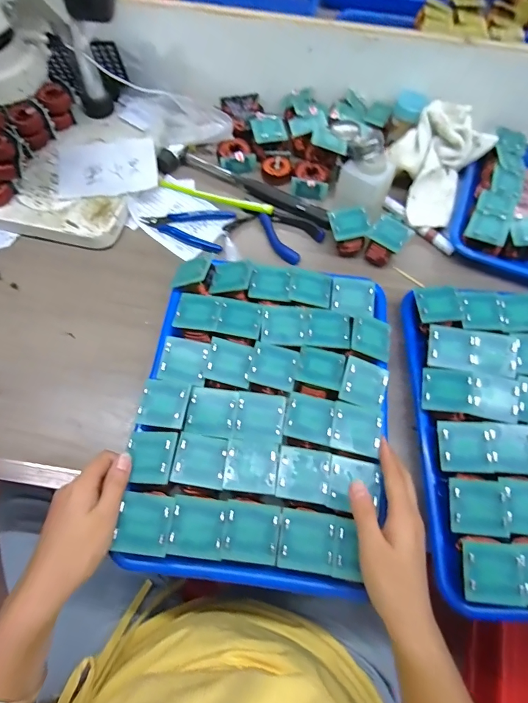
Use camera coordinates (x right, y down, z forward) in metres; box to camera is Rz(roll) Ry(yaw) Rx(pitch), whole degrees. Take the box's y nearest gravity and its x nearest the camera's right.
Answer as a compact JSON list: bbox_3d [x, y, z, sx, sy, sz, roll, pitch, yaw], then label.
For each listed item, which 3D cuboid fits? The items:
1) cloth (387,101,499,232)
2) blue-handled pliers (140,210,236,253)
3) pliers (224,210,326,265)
[{"bbox_3d":[0.234,-0.259,0.524,0.111,0.032,0.180,35,82,-12],"label":"cloth"},{"bbox_3d":[-0.102,-0.171,0.515,0.111,0.014,0.062,15,66,5],"label":"blue-handled pliers"},{"bbox_3d":[0.017,-0.161,0.510,0.119,0.022,0.066,25,67,10],"label":"pliers"}]

